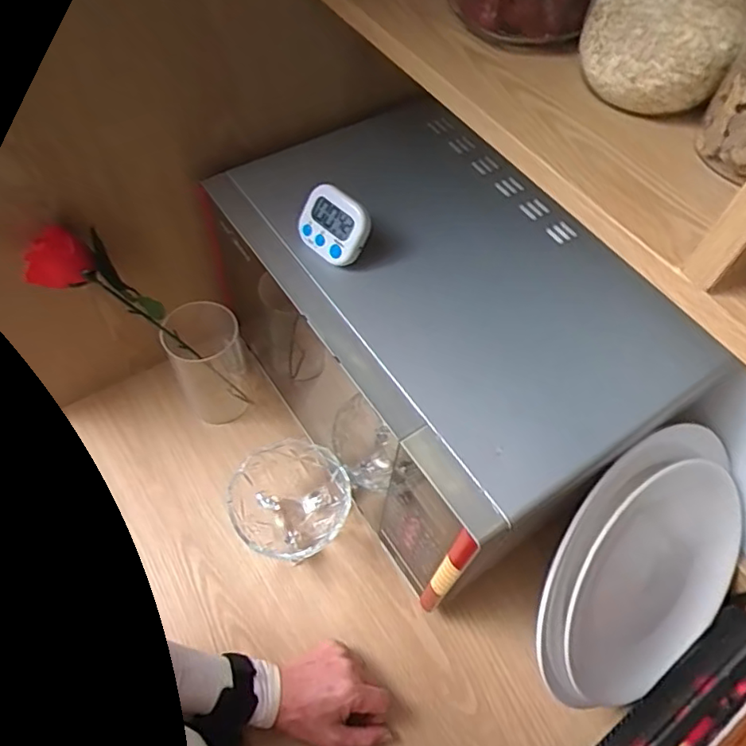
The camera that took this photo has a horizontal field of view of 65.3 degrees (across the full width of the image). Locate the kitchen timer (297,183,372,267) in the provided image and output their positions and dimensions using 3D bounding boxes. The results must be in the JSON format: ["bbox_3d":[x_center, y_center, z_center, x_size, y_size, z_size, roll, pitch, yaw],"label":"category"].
[{"bbox_3d":[-0.033,-0.132,0.523,0.063,0.058,0.019,37,29,12],"label":"kitchen timer"}]

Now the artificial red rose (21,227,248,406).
[{"bbox_3d":[-0.235,-0.055,0.653,0.059,0.302,0.059,-18,55,20],"label":"artificial red rose"}]

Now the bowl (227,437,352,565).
[{"bbox_3d":[-0.090,0.153,0.660,0.124,0.079,0.124,2,57,-3],"label":"bowl"}]

